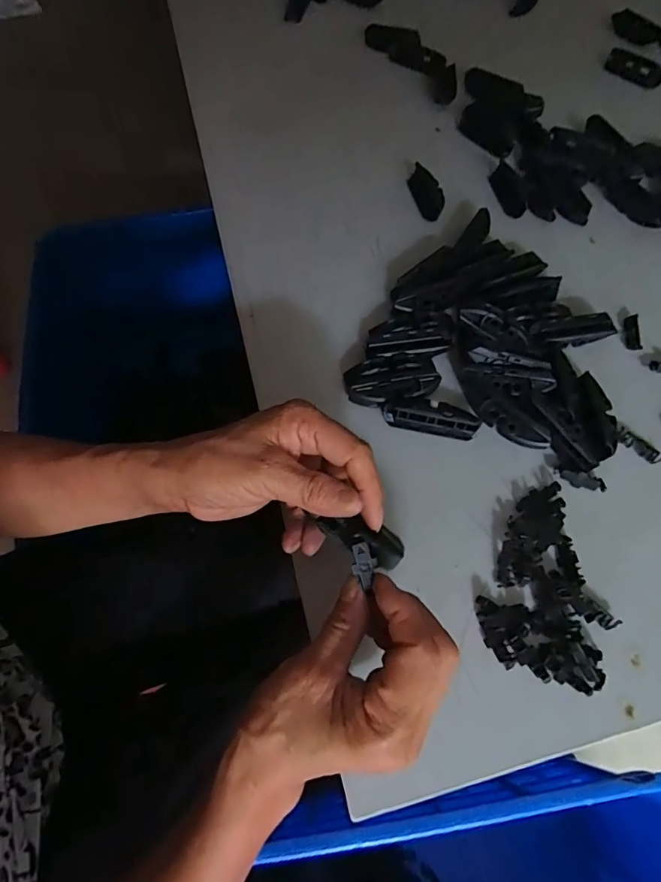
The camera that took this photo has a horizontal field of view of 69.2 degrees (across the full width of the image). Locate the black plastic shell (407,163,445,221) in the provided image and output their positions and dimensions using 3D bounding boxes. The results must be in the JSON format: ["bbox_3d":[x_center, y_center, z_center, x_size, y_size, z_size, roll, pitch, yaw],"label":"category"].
[{"bbox_3d":[0.094,-0.248,0.476,0.024,0.012,0.070,-15,66,-5],"label":"black plastic shell"}]

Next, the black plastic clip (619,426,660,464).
[{"bbox_3d":[0.230,0.003,0.356,0.036,0.004,0.014,36,72,16],"label":"black plastic clip"}]

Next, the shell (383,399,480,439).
[{"bbox_3d":[0.077,-0.020,0.363,0.070,0.020,0.021,11,67,6],"label":"shell"}]

